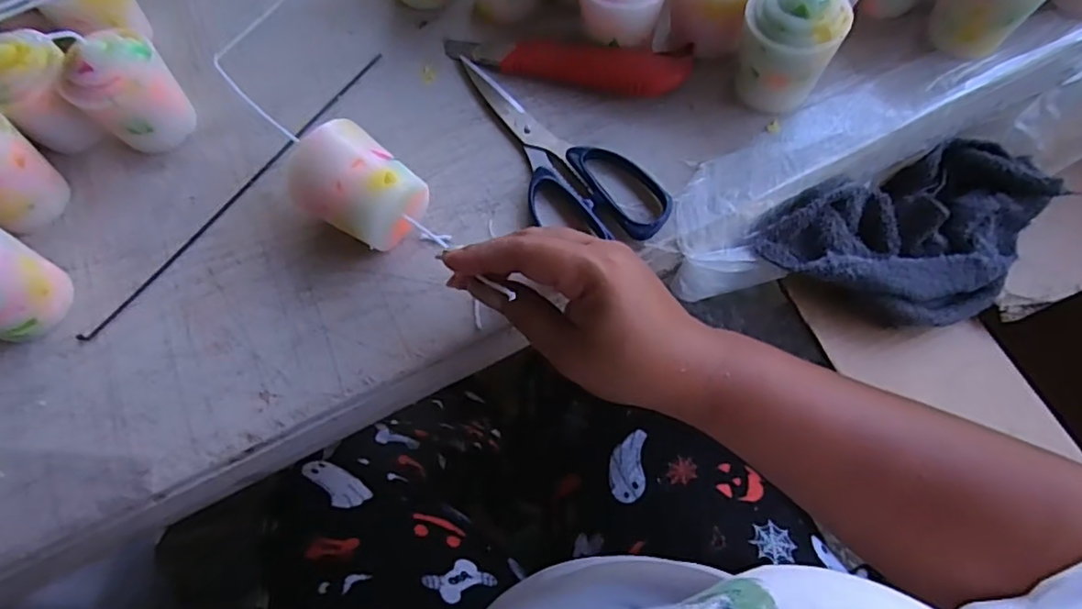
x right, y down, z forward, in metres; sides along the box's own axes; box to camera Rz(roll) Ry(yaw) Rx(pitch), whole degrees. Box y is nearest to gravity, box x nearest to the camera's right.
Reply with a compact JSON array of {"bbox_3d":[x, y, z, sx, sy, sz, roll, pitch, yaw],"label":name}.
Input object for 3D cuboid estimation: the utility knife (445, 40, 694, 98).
[{"bbox_3d":[0.015,-0.161,0.398,0.164,0.015,0.031,9,68,7],"label":"utility knife"}]

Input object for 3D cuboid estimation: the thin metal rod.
[{"bbox_3d":[-0.187,-0.076,0.379,0.010,0.004,0.254,33,72,16],"label":"thin metal rod"}]

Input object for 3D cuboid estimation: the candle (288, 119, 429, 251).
[{"bbox_3d":[-0.103,-0.062,0.343,0.061,0.056,0.053,37,73,17],"label":"candle"}]

